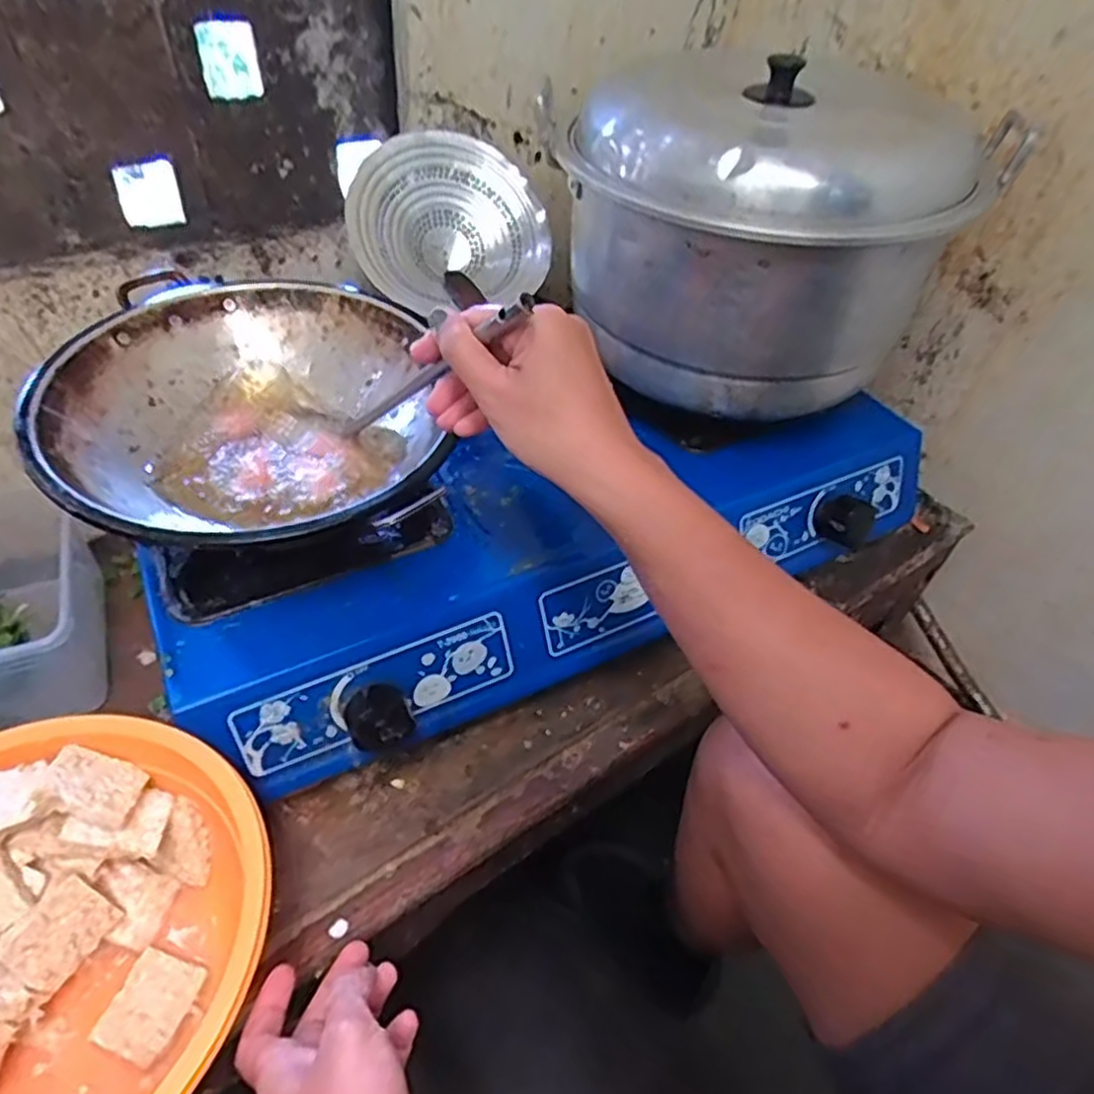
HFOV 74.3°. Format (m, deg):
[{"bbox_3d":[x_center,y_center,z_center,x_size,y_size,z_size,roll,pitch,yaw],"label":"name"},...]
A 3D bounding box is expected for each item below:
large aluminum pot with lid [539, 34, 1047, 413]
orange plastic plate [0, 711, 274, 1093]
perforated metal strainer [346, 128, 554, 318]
[{"bbox_3d":[0.190,-0.268,0.628,0.288,0.204,0.285,31,52,24],"label":"large aluminum pot with lid"},{"bbox_3d":[-0.305,0.233,0.429,0.227,0.104,0.249,2,46,-2],"label":"orange plastic plate"},{"bbox_3d":[-0.099,-0.323,0.728,0.202,0.055,0.178,-16,91,-22],"label":"perforated metal strainer"}]

